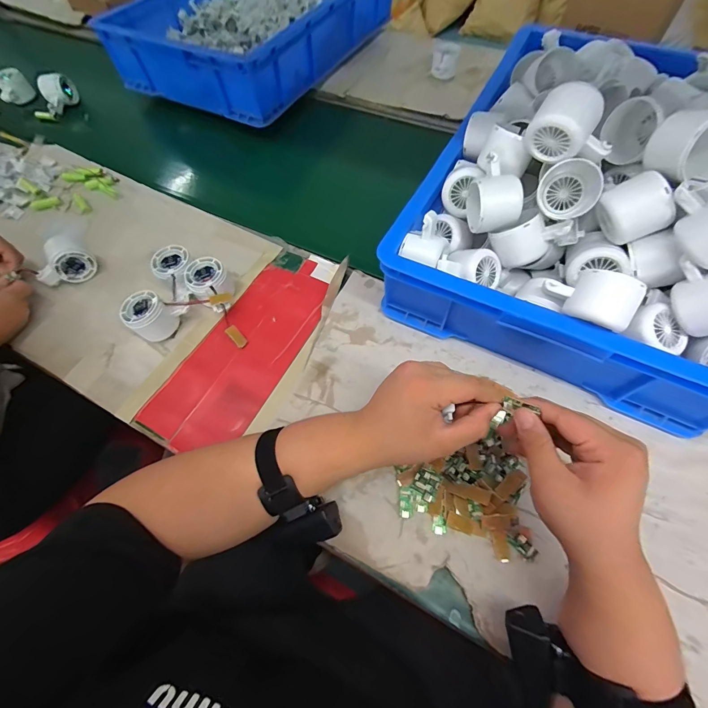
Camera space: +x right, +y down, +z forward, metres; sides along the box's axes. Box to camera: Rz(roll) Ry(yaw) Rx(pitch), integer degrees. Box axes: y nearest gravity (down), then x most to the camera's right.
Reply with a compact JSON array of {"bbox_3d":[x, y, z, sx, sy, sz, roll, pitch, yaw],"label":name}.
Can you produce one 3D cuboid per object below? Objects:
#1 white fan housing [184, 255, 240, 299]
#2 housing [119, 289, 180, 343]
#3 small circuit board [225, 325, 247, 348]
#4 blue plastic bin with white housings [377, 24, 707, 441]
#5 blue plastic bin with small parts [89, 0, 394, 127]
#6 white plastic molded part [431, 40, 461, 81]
[{"bbox_3d":[-0.208,-0.104,0.510,0.061,0.049,0.063,-5,63,1],"label":"white fan housing"},{"bbox_3d":[-0.288,-0.051,0.491,0.062,0.051,0.056,33,69,18],"label":"housing"},{"bbox_3d":[-0.165,-0.024,0.487,0.015,0.004,0.033,-42,100,-21],"label":"small circuit board"},{"bbox_3d":[0.325,-0.228,0.462,0.406,0.225,0.528,23,67,15],"label":"blue plastic bin with white housings"},{"bbox_3d":[-0.225,-0.770,0.812,0.410,0.123,0.567,25,67,14],"label":"blue plastic bin with small parts"},{"bbox_3d":[0.198,-0.637,0.756,0.059,0.043,0.085,10,64,9],"label":"white plastic molded part"}]

